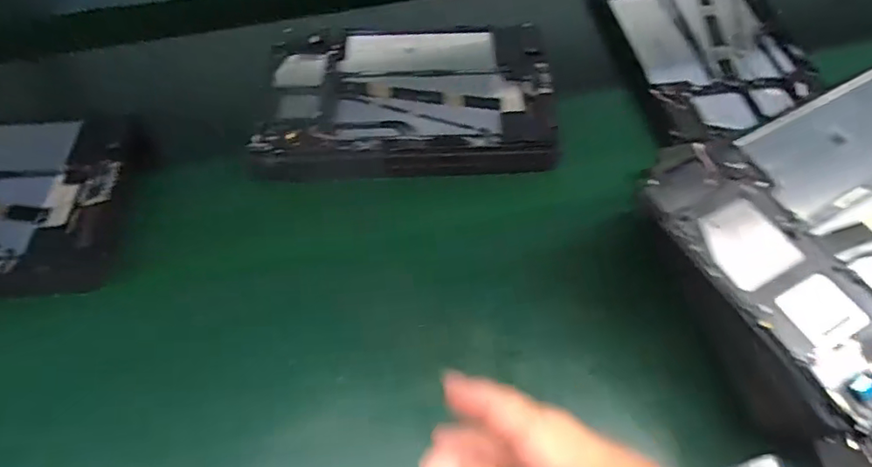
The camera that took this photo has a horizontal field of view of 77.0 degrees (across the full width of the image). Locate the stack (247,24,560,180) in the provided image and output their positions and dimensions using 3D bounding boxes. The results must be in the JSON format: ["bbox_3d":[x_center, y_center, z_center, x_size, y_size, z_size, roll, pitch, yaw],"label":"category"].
[{"bbox_3d":[-0.024,-0.117,0.465,0.235,0.019,0.179,0,58,0],"label":"stack"}]

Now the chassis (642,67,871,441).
[{"bbox_3d":[0.244,-0.019,0.291,0.230,0.014,0.147,-25,61,-15],"label":"chassis"}]

